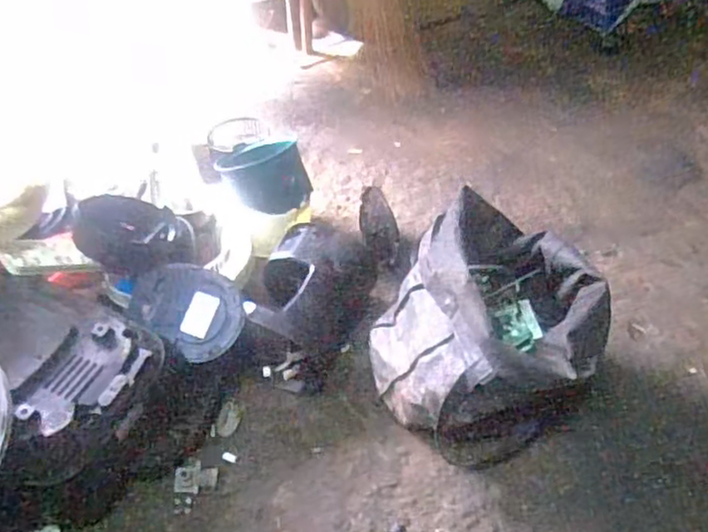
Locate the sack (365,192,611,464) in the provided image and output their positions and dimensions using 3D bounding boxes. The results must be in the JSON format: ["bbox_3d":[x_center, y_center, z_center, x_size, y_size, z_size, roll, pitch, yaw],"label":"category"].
[{"bbox_3d":[0.187,0.094,0.987,0.322,0.280,0.316,-3,43,2],"label":"sack"}]

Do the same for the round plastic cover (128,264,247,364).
[{"bbox_3d":[-0.262,0.059,1.003,0.191,0.023,0.126,33,77,17],"label":"round plastic cover"}]

